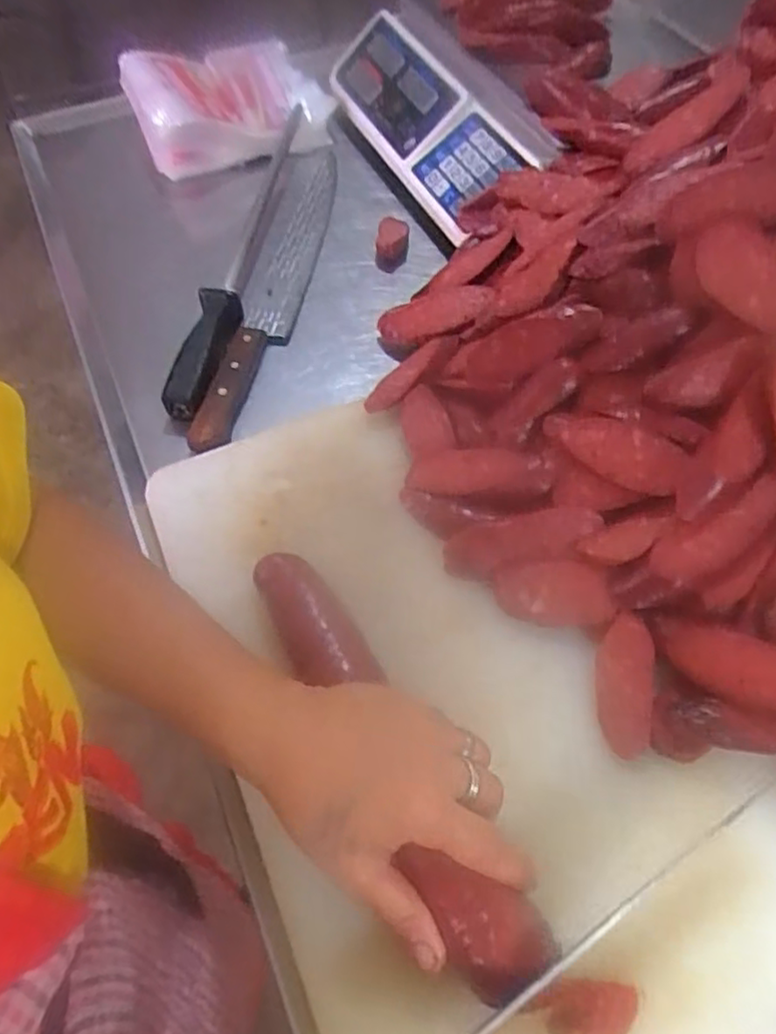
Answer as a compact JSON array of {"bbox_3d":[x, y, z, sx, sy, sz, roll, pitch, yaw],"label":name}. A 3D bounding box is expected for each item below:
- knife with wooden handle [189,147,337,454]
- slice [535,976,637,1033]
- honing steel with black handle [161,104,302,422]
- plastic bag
[{"bbox_3d":[-0.098,-0.220,0.629,0.056,0.016,0.401,6,58,5],"label":"knife with wooden handle"},{"bbox_3d":[0.092,0.231,0.323,0.044,0.004,0.029,6,58,5],"label":"slice"},{"bbox_3d":[-0.132,-0.244,0.632,0.040,0.030,0.378,4,58,4],"label":"honing steel with black handle"},{"bbox_3d":[-0.172,-0.438,0.734,0.187,0.075,0.164,-29,61,-16],"label":"plastic bag"}]

